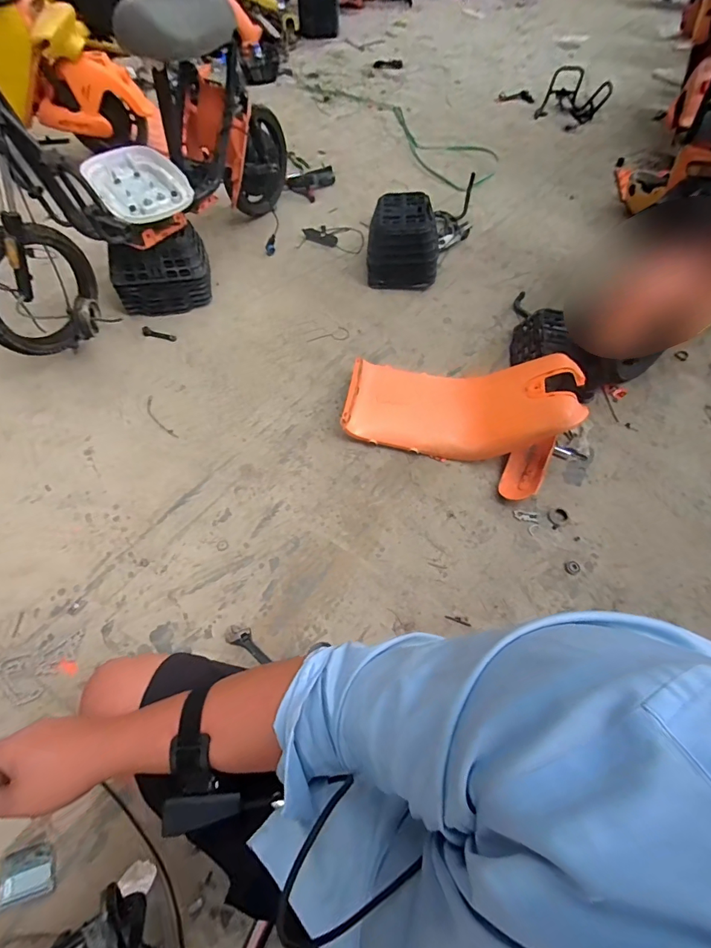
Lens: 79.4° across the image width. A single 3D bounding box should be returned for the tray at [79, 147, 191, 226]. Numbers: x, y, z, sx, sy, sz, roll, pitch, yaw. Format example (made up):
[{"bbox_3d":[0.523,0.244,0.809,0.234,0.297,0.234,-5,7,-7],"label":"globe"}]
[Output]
[{"bbox_3d":[-0.703,-0.952,1.377,0.261,0.062,0.352,-32,75,-14],"label":"tray"}]

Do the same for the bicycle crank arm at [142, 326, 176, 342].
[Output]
[{"bbox_3d":[-0.691,-0.489,1.503,0.120,0.018,0.033,16,61,7],"label":"bicycle crank arm"}]

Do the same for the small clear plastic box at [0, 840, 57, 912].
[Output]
[{"bbox_3d":[-0.600,0.731,0.780,0.085,0.025,0.083,-16,61,-11],"label":"small clear plastic box"}]

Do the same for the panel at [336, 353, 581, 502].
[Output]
[{"bbox_3d":[0.287,-0.204,1.245,0.639,0.220,0.332,19,61,10],"label":"panel"}]

